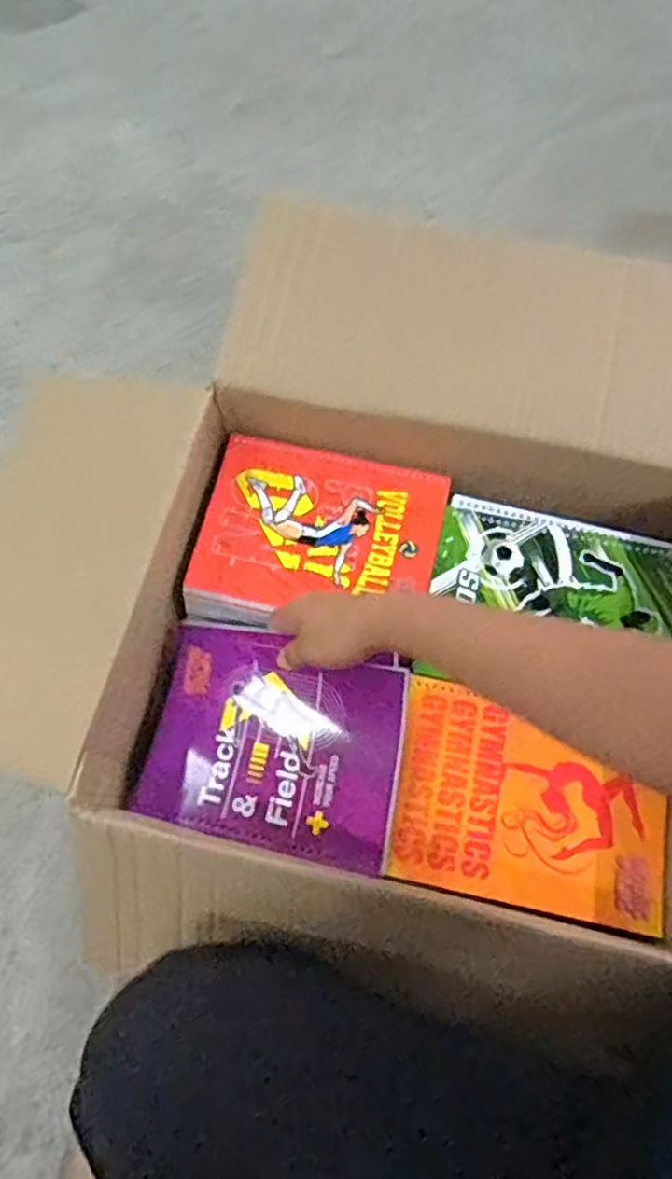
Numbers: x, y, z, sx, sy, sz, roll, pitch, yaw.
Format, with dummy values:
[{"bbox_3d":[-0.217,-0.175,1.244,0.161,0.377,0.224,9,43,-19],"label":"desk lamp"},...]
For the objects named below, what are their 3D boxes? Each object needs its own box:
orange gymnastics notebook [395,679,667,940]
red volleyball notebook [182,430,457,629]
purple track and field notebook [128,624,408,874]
[{"bbox_3d":[0.141,0.154,0.505,0.189,0.013,0.136,12,70,4],"label":"orange gymnastics notebook"},{"bbox_3d":[-0.014,-0.043,0.588,0.196,0.007,0.167,12,72,5],"label":"red volleyball notebook"},{"bbox_3d":[-0.054,0.113,0.528,0.207,0.016,0.150,8,82,22],"label":"purple track and field notebook"}]

